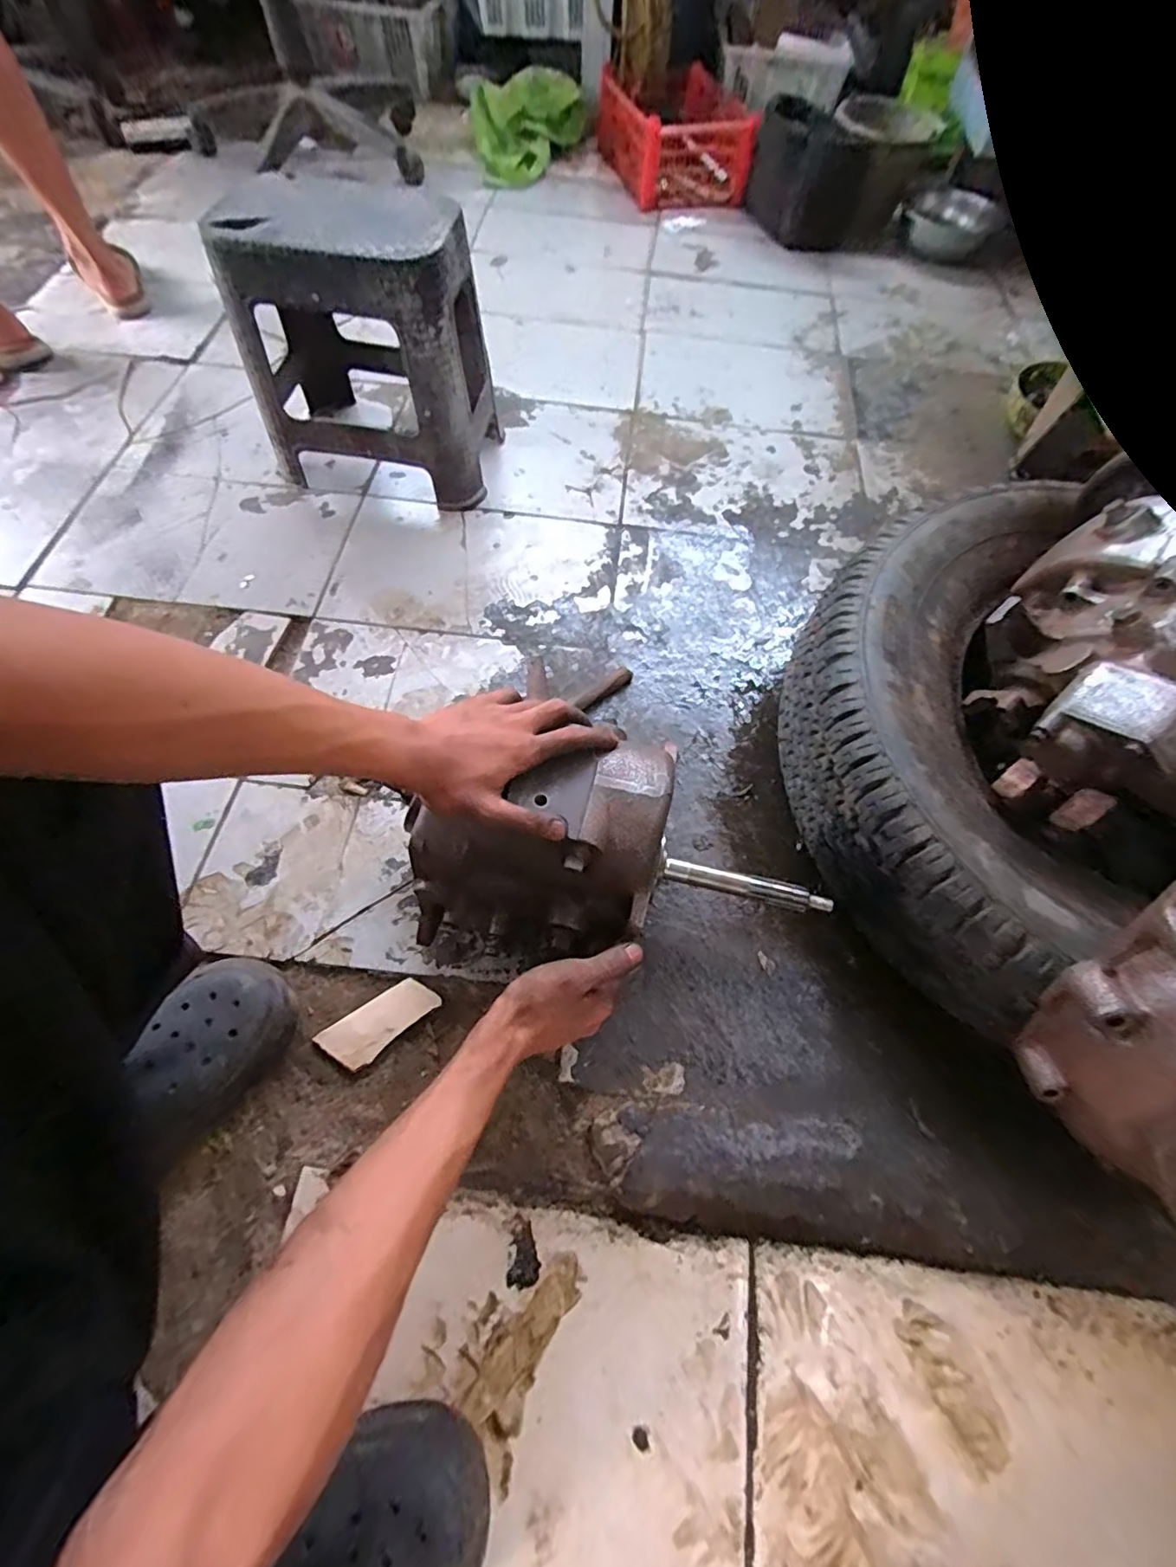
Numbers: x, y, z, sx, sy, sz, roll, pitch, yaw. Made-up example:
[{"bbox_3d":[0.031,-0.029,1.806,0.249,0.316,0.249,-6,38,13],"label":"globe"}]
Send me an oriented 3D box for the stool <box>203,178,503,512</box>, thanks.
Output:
[{"bbox_3d":[-0.301,-0.600,0.812,0.315,0.297,0.266,-1,64,-3],"label":"stool"}]

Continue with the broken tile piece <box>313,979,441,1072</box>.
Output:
[{"bbox_3d":[-0.201,0.232,0.563,0.110,0.012,0.045,-31,69,-16],"label":"broken tile piece"}]

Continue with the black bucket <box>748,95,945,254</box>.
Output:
[{"bbox_3d":[0.569,-1.373,1.296,0.346,0.187,0.387,24,64,8],"label":"black bucket"}]

